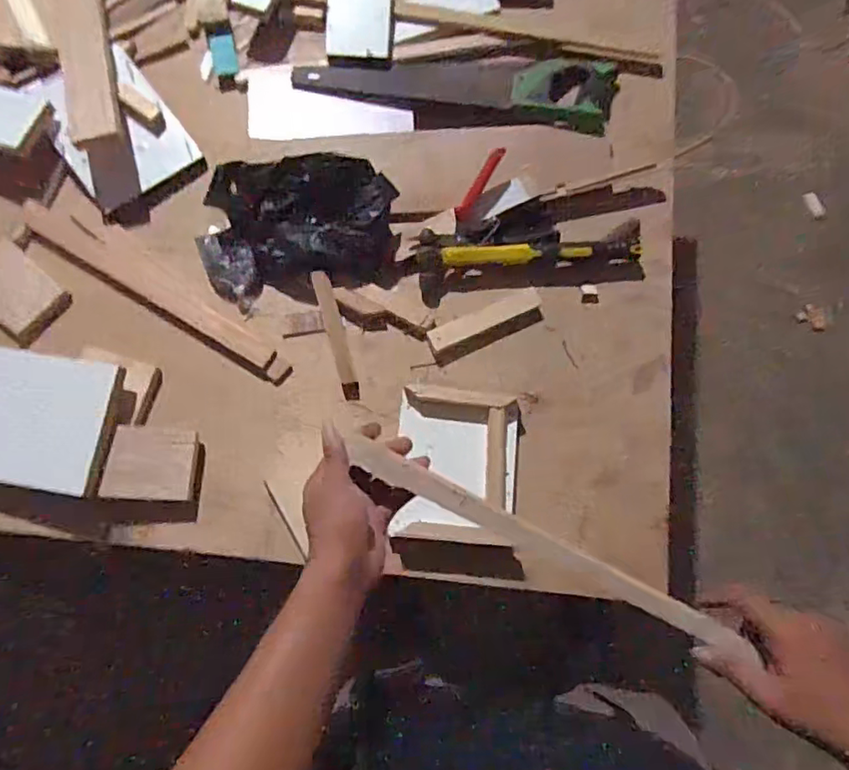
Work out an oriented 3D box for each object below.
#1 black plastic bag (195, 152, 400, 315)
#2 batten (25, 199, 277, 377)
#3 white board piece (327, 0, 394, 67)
[{"bbox_3d":[-0.161,-0.198,0.740,0.247,0.049,0.169,-5,77,-3],"label":"black plastic bag"},{"bbox_3d":[-0.348,-0.122,0.743,0.372,0.016,0.041,31,78,6],"label":"batten"},{"bbox_3d":[-0.088,-0.520,0.814,0.090,0.015,0.154,-1,89,-6],"label":"white board piece"}]

